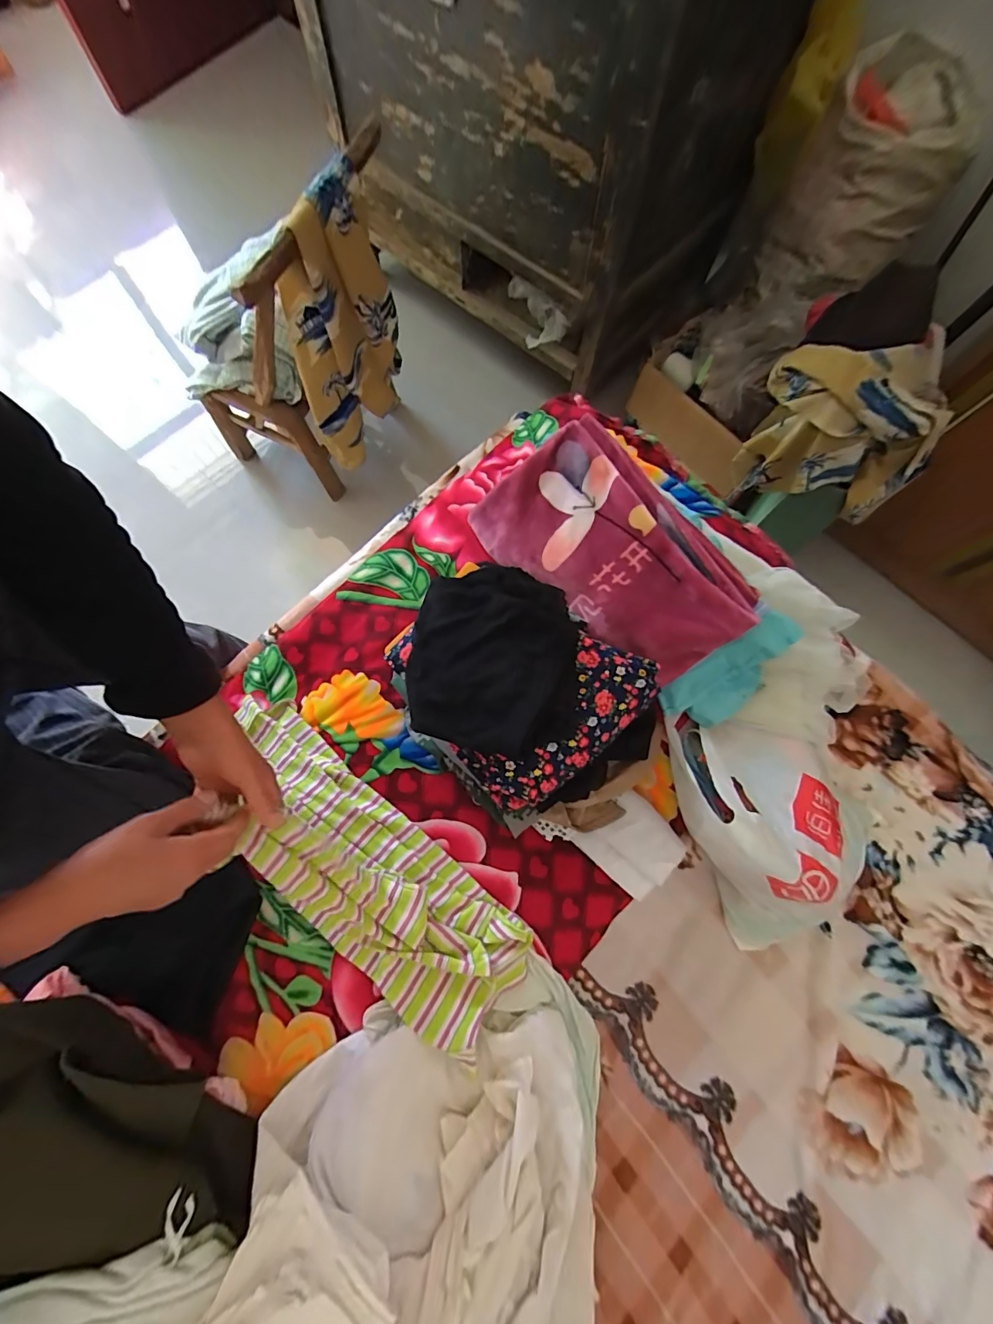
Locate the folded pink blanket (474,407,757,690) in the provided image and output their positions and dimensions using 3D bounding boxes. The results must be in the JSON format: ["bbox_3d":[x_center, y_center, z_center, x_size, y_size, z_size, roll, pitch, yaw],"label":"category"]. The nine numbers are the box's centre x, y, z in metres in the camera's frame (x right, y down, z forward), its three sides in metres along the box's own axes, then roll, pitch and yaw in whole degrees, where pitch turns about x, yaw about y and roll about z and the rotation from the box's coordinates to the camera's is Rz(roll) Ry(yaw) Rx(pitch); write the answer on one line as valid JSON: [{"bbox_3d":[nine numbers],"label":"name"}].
[{"bbox_3d":[0.145,-0.145,0.564,0.352,0.083,0.195,43,78,9],"label":"folded pink blanket"}]

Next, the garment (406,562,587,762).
[{"bbox_3d":[-0.005,-0.010,0.469,0.174,0.059,0.201,0,75,-2],"label":"garment"}]

